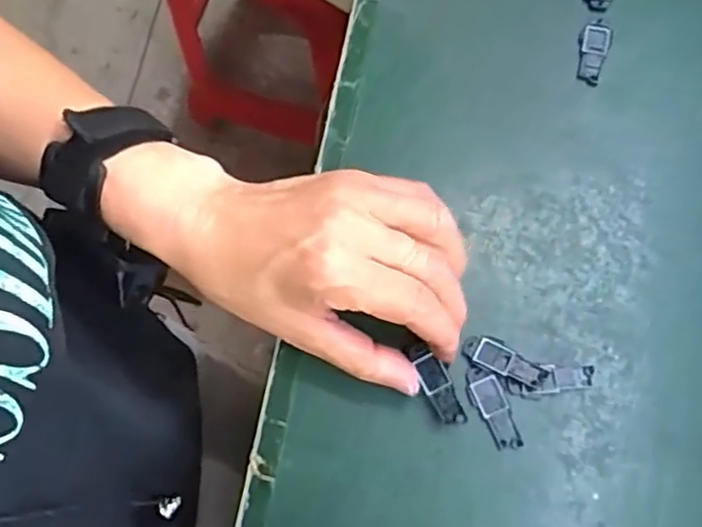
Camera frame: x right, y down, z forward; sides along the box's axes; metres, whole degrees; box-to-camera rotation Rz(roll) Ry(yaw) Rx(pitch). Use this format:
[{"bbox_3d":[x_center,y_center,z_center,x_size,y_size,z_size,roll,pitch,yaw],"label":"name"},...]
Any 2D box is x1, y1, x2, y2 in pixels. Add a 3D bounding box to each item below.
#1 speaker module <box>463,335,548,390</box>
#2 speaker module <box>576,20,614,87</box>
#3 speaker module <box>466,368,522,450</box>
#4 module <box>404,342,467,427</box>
[{"bbox_3d":[0.074,0.047,0.325,0.040,0.004,0.016,25,75,9],"label":"speaker module"},{"bbox_3d":[0.134,-0.118,0.373,0.017,0.004,0.038,20,75,8],"label":"speaker module"},{"bbox_3d":[0.067,0.068,0.318,0.015,0.004,0.040,-23,74,-5],"label":"speaker module"},{"bbox_3d":[0.040,0.056,0.316,0.013,0.004,0.042,-29,81,-7],"label":"module"}]

